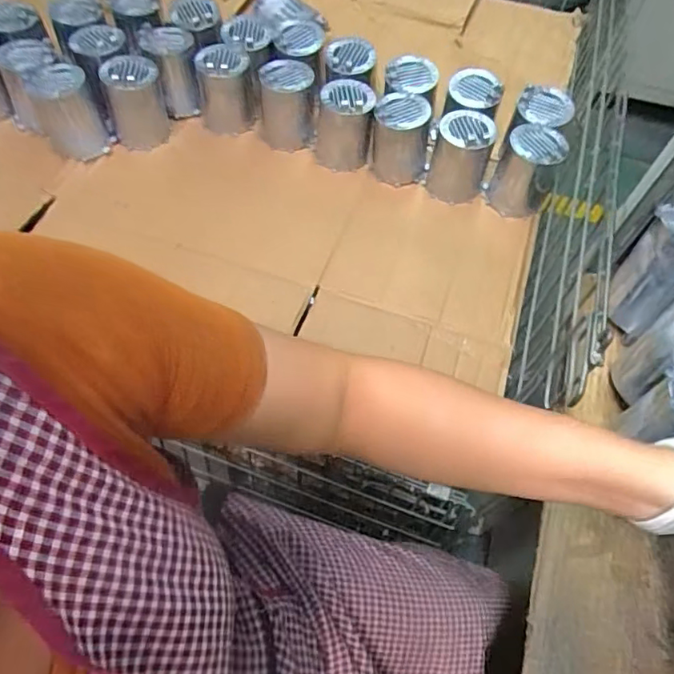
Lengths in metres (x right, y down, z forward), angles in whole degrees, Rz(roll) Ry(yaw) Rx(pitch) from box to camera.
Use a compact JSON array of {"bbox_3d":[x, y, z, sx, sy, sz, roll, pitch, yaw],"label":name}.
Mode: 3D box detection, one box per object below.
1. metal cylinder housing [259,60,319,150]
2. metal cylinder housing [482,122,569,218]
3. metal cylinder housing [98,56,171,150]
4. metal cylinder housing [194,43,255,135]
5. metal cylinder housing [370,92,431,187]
[{"bbox_3d":[-0.083,-0.389,0.901,0.090,0.116,0.075,-7,60,-7],"label":"metal cylinder housing"},{"bbox_3d":[0.300,-0.262,0.847,0.091,0.115,0.094,36,64,17],"label":"metal cylinder housing"},{"bbox_3d":[-0.336,-0.387,0.906,0.092,0.132,0.093,-15,61,-12],"label":"metal cylinder housing"},{"bbox_3d":[-0.190,-0.426,0.924,0.088,0.121,0.079,-2,59,-4],"label":"metal cylinder housing"},{"bbox_3d":[0.102,-0.324,0.874,0.092,0.110,0.084,7,59,2],"label":"metal cylinder housing"}]

